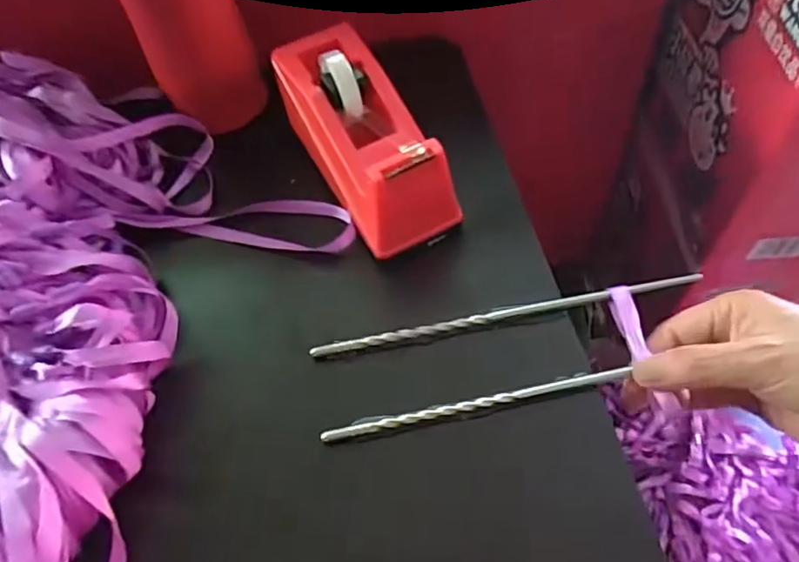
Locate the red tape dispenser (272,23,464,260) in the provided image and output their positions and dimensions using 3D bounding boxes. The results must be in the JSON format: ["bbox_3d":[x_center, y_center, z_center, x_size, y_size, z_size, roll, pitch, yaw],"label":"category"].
[{"bbox_3d":[-0.026,-0.095,0.362,0.064,0.067,0.160,-26,70,-12],"label":"red tape dispenser"}]

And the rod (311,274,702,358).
[{"bbox_3d":[0.060,0.019,0.329,0.218,0.010,0.008,-10,56,-1],"label":"rod"}]

